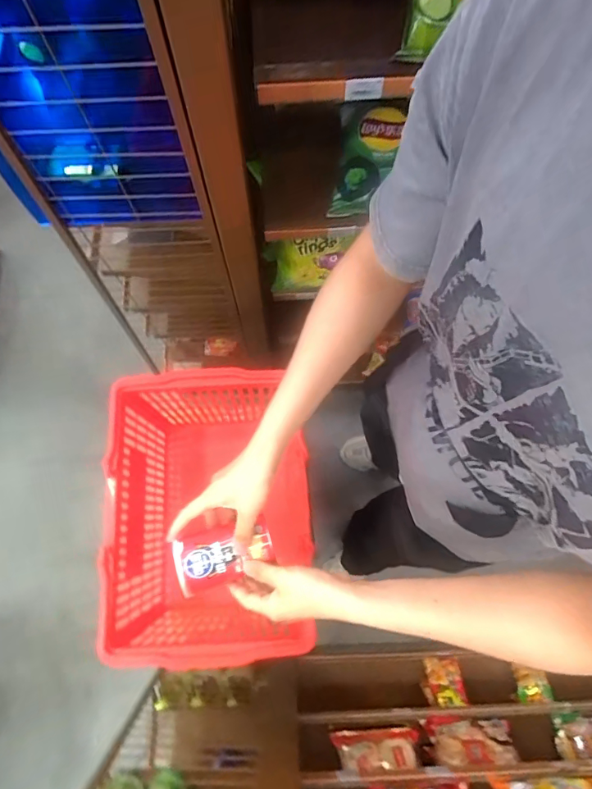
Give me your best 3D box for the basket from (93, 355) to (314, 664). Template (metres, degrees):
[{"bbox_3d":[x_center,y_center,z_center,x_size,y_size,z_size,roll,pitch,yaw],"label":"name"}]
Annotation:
[{"bbox_3d":[-0.136,0.184,0.774,0.281,0.219,0.410,-3,76,-1],"label":"basket"}]

